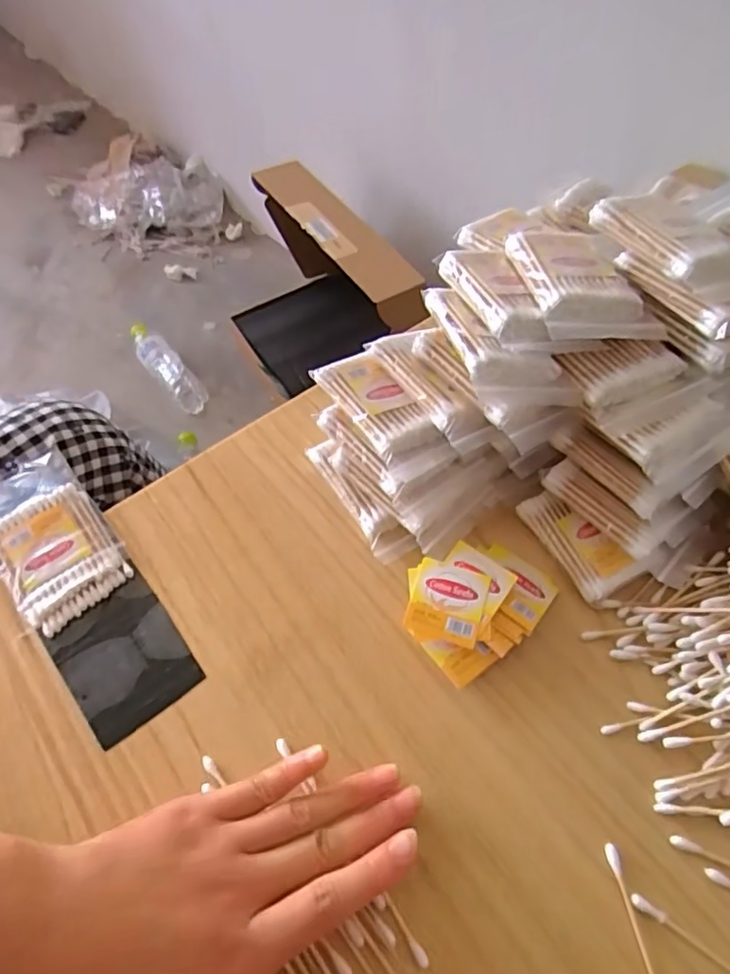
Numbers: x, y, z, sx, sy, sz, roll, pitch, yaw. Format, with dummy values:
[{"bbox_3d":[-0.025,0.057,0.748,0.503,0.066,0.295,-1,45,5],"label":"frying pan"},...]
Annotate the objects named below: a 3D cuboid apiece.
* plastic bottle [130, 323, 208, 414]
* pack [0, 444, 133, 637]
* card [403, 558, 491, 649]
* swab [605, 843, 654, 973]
[{"bbox_3d":[-0.374,-0.226,1.111,0.051,0.050,0.221,-39,80,-20],"label":"plastic bottle"},{"bbox_3d":[-0.195,0.029,0.361,0.065,0.011,0.116,-35,66,-18],"label":"pack"},{"bbox_3d":[0.045,0.063,0.324,0.038,0.004,0.041,17,63,9],"label":"card"},{"bbox_3d":[0.121,0.199,0.261,0.006,0.004,0.070,-9,60,-5],"label":"swab"}]

